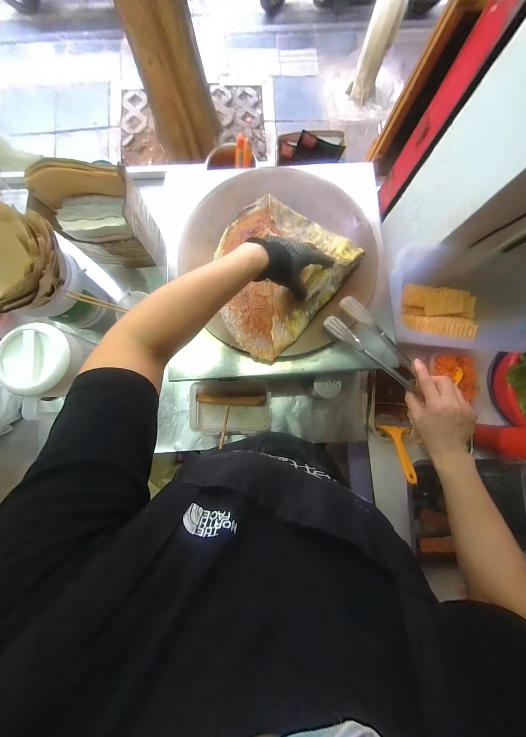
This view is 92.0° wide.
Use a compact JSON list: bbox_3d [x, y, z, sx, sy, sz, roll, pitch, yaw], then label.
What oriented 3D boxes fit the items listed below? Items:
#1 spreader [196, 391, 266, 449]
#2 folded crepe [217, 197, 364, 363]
[{"bbox_3d":[-0.090,0.123,0.609,0.178,0.026,0.132,3,51,10],"label":"spreader"},{"bbox_3d":[0.009,-0.186,0.476,0.247,0.055,0.271,41,84,4],"label":"folded crepe"}]

